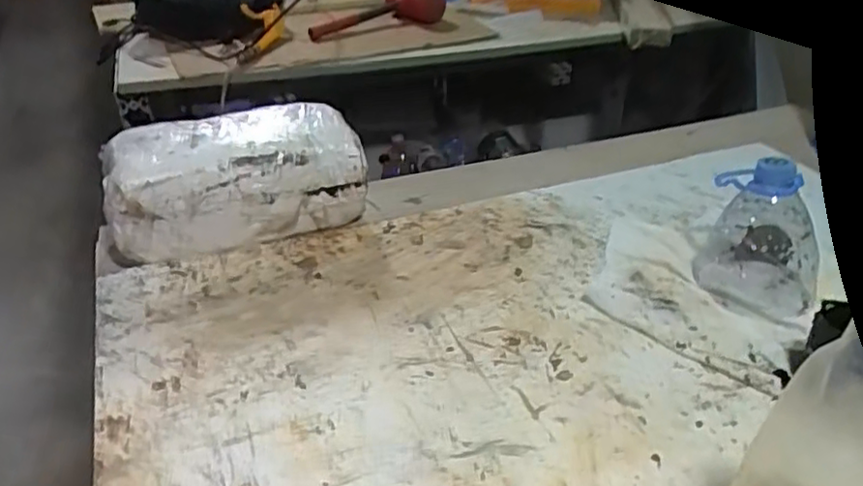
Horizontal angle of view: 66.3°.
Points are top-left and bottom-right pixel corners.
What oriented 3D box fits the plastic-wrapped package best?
[{"bbox_3d":[-0.202,-0.066,0.686,0.246,0.100,0.122,-14,37,-21],"label":"plastic-wrapped package"}]

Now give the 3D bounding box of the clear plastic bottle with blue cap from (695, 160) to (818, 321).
[{"bbox_3d":[0.301,-0.009,0.591,0.092,0.122,0.094,9,35,12],"label":"clear plastic bottle with blue cap"}]

